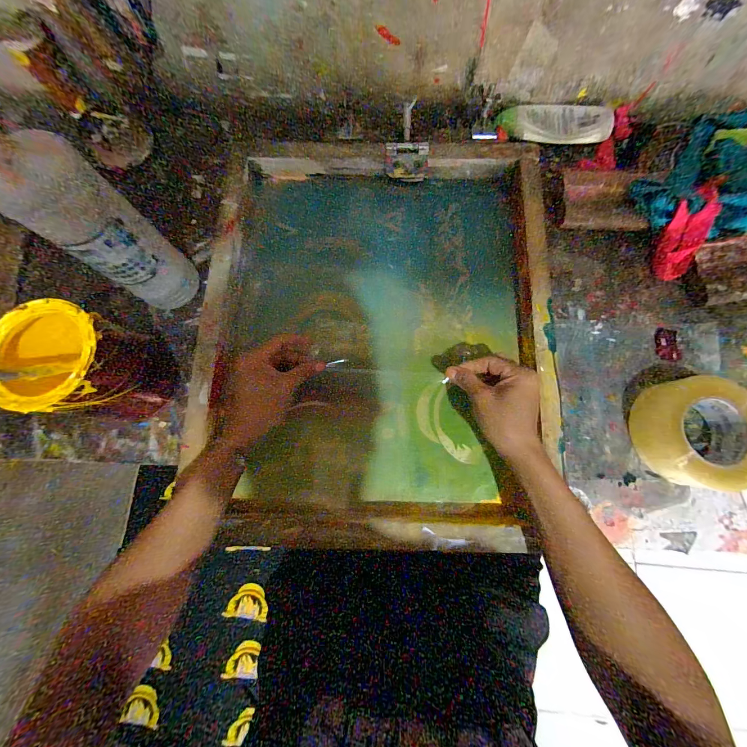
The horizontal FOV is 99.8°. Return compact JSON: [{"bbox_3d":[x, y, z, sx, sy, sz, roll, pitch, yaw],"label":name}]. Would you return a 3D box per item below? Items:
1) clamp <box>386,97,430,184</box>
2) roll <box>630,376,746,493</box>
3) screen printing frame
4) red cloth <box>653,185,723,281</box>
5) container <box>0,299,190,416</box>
[{"bbox_3d":[0.051,-0.339,0.464,0.064,0.042,0.109,3,79,1],"label":"clamp"},{"bbox_3d":[0.403,0.074,0.387,0.127,0.056,0.125,0,79,1],"label":"roll"},{"bbox_3d":[0.004,-0.067,0.423,0.449,0.057,0.550,2,80,1],"label":"screen printing frame"},{"bbox_3d":[0.433,-0.192,0.437,0.050,0.015,0.118,19,107,4],"label":"red cloth"},{"bbox_3d":[-0.326,-0.008,0.368,0.107,0.137,0.109,10,79,3],"label":"container"}]

